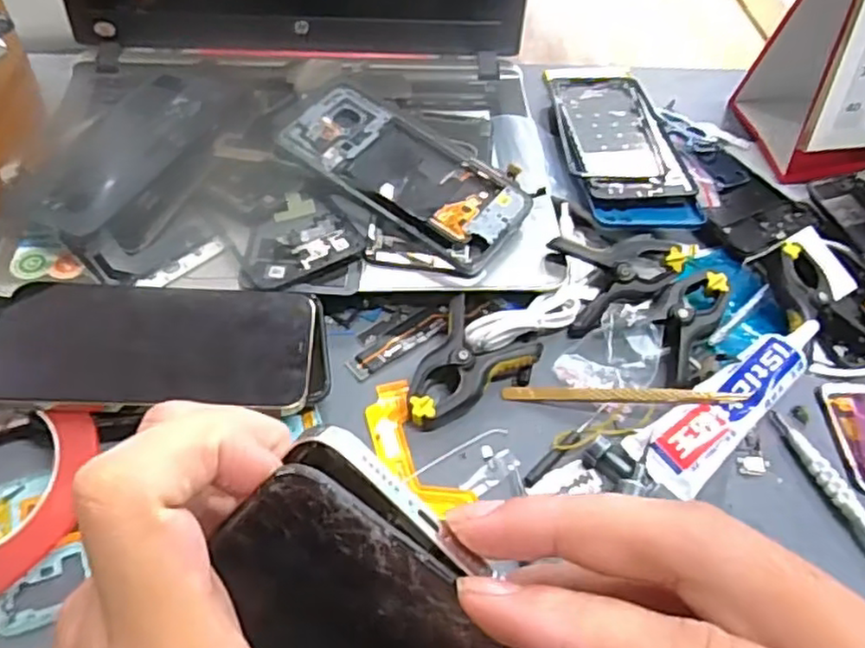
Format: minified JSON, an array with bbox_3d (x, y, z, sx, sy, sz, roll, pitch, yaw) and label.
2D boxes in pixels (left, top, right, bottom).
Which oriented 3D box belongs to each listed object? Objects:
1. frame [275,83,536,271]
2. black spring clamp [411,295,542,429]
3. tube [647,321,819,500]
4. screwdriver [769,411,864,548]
[{"bbox_3d":[-0.017,-0.099,0.445,0.159,0.013,0.080,35,61,10],"label":"frame"},{"bbox_3d":[0.023,0.028,0.386,0.059,0.022,0.077,21,54,10],"label":"black spring clamp"},{"bbox_3d":[0.170,0.040,0.381,0.140,0.027,0.032,-35,63,-27],"label":"tube"},{"bbox_3d":[0.218,0.091,0.359,0.015,0.015,0.111,-12,55,-14],"label":"screwdriver"}]

